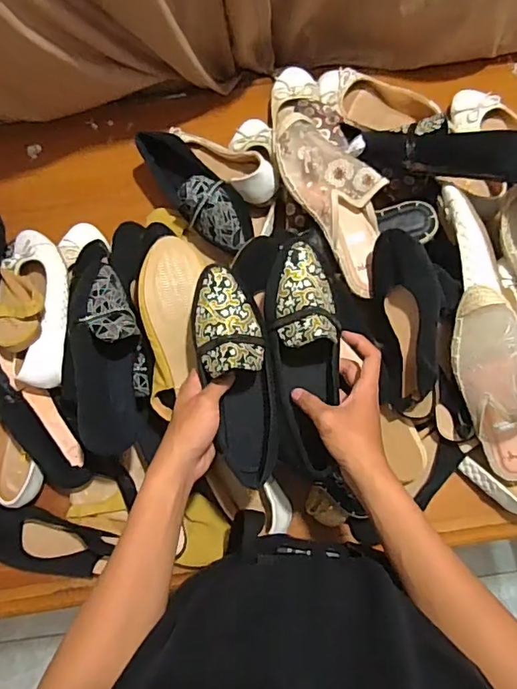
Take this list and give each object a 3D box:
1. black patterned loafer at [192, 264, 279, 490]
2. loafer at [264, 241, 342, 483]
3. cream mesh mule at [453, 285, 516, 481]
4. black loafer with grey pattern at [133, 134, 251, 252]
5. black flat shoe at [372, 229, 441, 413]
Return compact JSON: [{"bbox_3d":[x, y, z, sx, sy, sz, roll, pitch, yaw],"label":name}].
[{"bbox_3d":[-0.025,0.039,0.542,0.078,0.060,0.236,-11,100,-1],"label":"black patterned loafer"},{"bbox_3d":[0.052,0.013,0.550,0.077,0.064,0.245,-4,92,0],"label":"loafer"},{"bbox_3d":[0.297,0.058,0.603,0.073,0.086,0.255,-18,101,-3],"label":"cream mesh mule"},{"bbox_3d":[-0.097,-0.231,0.739,0.073,0.074,0.257,-37,78,-7],"label":"black loafer with grey pattern"},{"bbox_3d":[0.193,-0.025,0.629,0.082,0.055,0.230,-6,97,0],"label":"black flat shoe"}]

